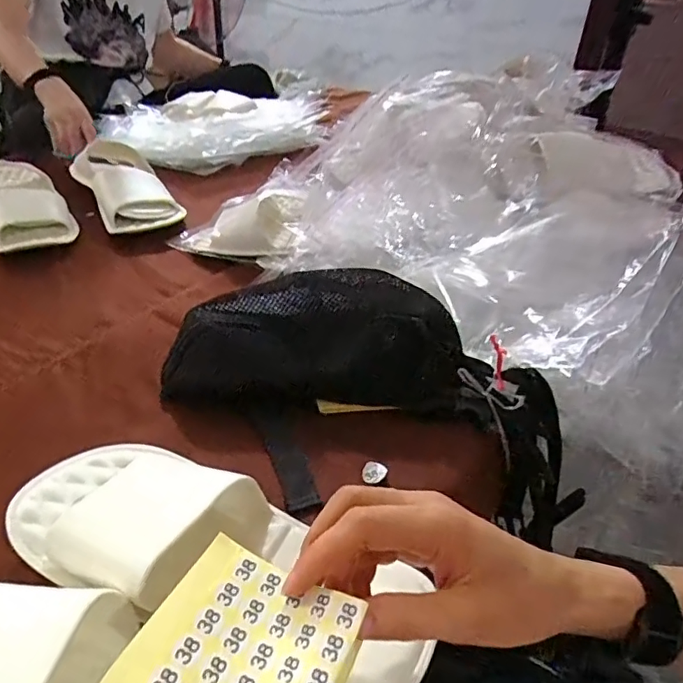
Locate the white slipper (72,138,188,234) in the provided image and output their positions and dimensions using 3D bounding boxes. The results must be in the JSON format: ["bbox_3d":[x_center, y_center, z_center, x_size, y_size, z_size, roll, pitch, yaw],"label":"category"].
[{"bbox_3d":[-0.331,-0.248,0.812,0.118,0.067,0.272,-18,41,-27],"label":"white slipper"}]

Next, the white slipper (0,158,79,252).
[{"bbox_3d":[-0.454,-0.207,0.759,0.104,0.053,0.281,-20,42,-30],"label":"white slipper"}]

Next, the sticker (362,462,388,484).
[{"bbox_3d":[0.025,0.103,0.421,0.021,0.004,0.017,8,64,28],"label":"sticker"}]

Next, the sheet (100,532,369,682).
[{"bbox_3d":[-0.042,0.132,0.224,0.084,0.011,0.081,19,43,21],"label":"sheet"}]

